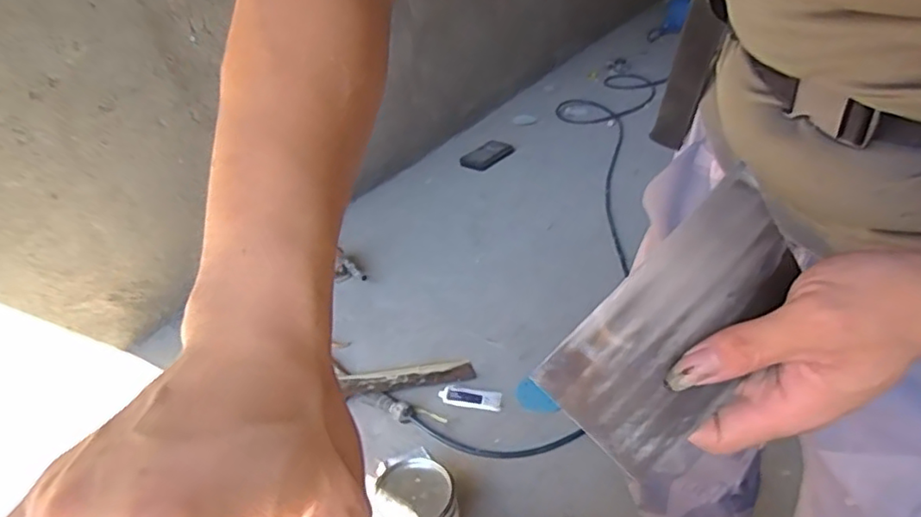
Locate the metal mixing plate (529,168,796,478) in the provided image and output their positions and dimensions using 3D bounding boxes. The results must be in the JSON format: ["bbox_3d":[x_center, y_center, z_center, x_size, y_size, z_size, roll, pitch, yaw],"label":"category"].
[{"bbox_3d":[0.109,0.033,0.285,0.138,0.073,0.005,-46,-1,-1],"label":"metal mixing plate"}]

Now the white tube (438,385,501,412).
[{"bbox_3d":[0.022,0.313,1.344,0.138,0.013,0.056,5,33,16],"label":"white tube"}]

